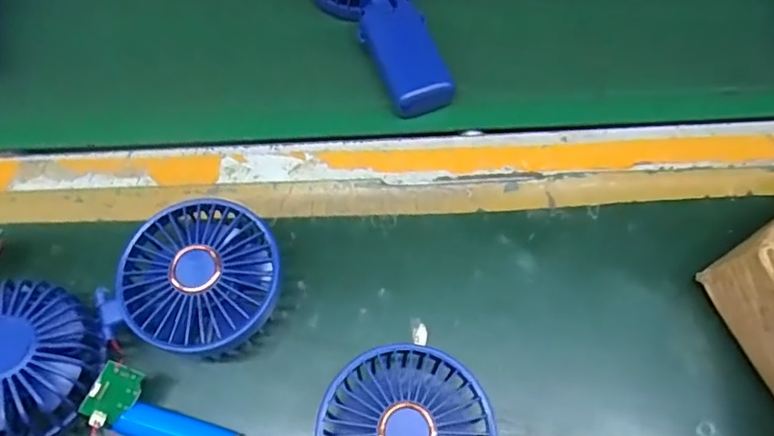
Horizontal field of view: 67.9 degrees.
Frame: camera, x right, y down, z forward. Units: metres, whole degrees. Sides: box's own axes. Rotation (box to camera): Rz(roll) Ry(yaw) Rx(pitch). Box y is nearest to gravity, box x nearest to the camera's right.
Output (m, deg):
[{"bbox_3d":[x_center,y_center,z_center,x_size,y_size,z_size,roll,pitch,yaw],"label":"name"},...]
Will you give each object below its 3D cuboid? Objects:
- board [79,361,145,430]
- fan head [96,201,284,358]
[{"bbox_3d":[-0.142,0.093,0.299,0.022,0.007,0.031,32,81,-20],"label":"board"},{"bbox_3d":[-0.107,0.036,0.331,0.094,0.045,0.086,16,65,8],"label":"fan head"}]

